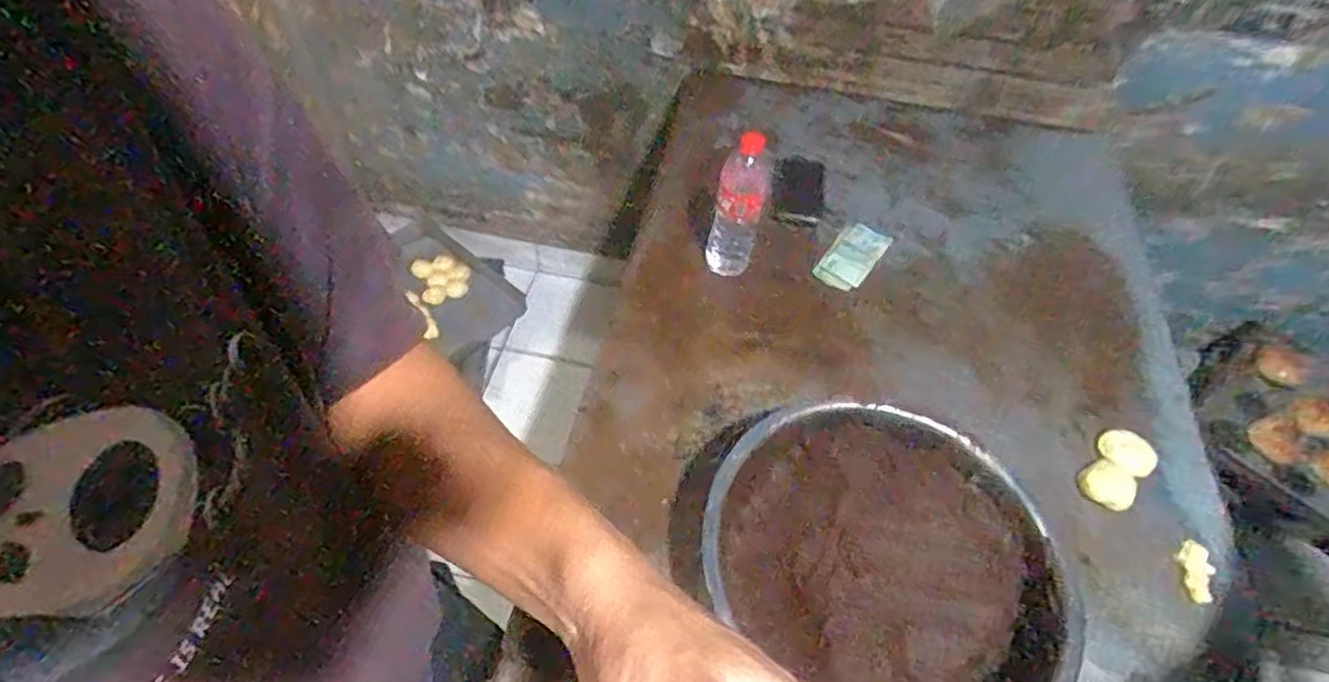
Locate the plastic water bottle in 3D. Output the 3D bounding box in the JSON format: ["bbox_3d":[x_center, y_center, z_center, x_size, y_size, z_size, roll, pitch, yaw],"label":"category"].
[{"bbox_3d":[0.106,-0.198,1.002,0.073,0.231,0.090,7,52,3],"label":"plastic water bottle"}]

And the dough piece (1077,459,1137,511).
[{"bbox_3d":[0.557,0.178,0.853,0.051,0.034,0.065,-26,58,-21],"label":"dough piece"}]

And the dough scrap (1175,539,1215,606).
[{"bbox_3d":[0.636,0.274,0.817,0.027,0.021,0.078,15,53,9],"label":"dough scrap"}]

